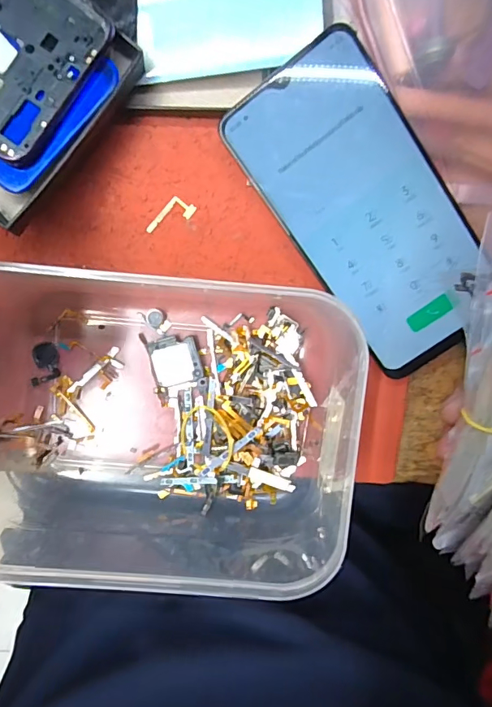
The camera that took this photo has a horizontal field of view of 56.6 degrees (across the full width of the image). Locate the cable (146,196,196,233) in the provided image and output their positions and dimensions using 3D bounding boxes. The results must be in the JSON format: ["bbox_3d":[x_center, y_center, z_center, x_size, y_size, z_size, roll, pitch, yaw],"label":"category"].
[{"bbox_3d":[-0.038,-0.068,0.231,0.013,0.004,0.025,42,96,-7],"label":"cable"}]

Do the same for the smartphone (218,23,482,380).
[{"bbox_3d":[0.058,-0.065,0.215,0.070,0.004,0.149,-34,102,12],"label":"smartphone"}]

